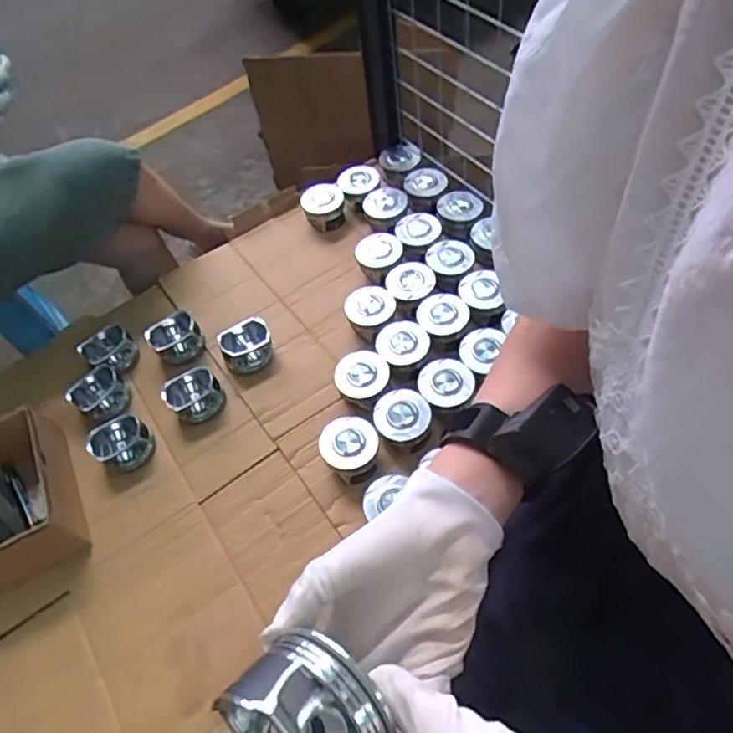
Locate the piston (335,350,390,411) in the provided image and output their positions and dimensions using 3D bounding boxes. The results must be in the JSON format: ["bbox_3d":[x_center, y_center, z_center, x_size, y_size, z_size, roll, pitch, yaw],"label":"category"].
[{"bbox_3d":[-0.004,0.023,0.854,0.071,0.057,0.073,-4,56,6],"label":"piston"}]

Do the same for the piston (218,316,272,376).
[{"bbox_3d":[-0.183,-0.032,0.913,0.076,0.056,0.071,-4,56,6],"label":"piston"}]

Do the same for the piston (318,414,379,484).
[{"bbox_3d":[-0.021,0.112,0.792,0.075,0.059,0.073,-4,56,6],"label":"piston"}]

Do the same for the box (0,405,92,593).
[{"bbox_3d":[-0.474,0.176,0.791,0.171,0.105,0.204,-23,56,-6],"label":"box"}]

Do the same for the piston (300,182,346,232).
[{"bbox_3d":[-0.072,-0.288,1.075,0.086,0.063,0.090,-9,56,3],"label":"piston"}]

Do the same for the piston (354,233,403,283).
[{"bbox_3d":[0.023,-0.178,0.994,0.079,0.054,0.084,-5,56,6],"label":"piston"}]

